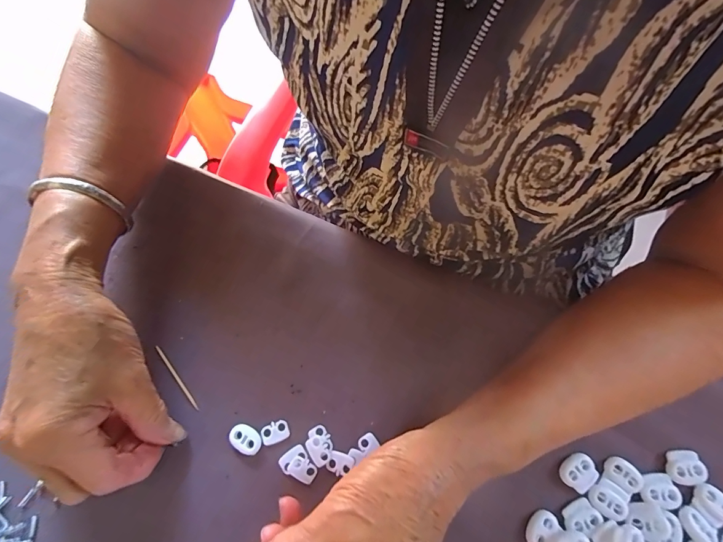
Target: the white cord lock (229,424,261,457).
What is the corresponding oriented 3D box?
[{"bbox_3d":[-0.078,0.113,0.252,0.022,0.004,0.016,28,72,12],"label":"white cord lock"}]

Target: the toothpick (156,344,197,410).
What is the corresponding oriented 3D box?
[{"bbox_3d":[-0.133,0.076,0.271,0.004,0.004,0.056,-39,72,-12],"label":"toothpick"}]

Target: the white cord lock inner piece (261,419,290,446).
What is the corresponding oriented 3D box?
[{"bbox_3d":[-0.059,0.109,0.253,0.018,0.004,0.013,-24,70,-7],"label":"white cord lock inner piece"}]

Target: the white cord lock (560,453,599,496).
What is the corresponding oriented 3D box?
[{"bbox_3d":[0.138,0.126,0.236,0.019,0.004,0.022,39,75,16],"label":"white cord lock"}]

